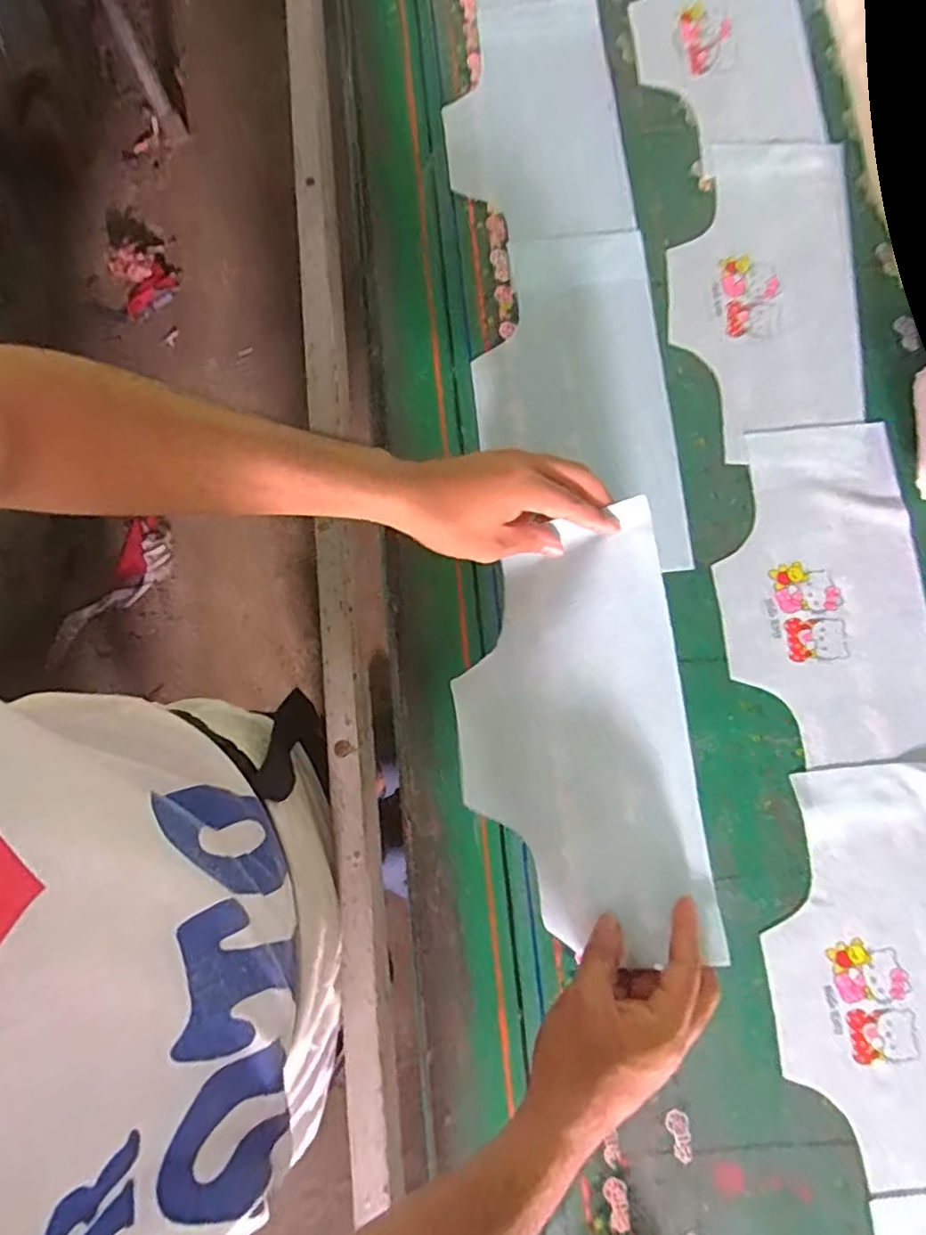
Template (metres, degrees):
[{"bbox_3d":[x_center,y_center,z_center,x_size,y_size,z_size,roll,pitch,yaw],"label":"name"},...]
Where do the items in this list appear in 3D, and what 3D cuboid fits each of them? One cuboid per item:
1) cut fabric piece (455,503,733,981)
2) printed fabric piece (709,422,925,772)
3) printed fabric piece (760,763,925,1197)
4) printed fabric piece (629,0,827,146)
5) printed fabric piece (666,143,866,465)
[{"bbox_3d":[0.081,0.090,0.471,0.161,0.067,0.298,-10,79,-1],"label":"cut fabric piece"},{"bbox_3d":[0.294,-0.023,0.525,0.163,0.008,0.287,-2,79,0],"label":"printed fabric piece"},{"bbox_3d":[0.310,0.258,0.468,0.160,0.010,0.277,-5,79,-1],"label":"printed fabric piece"},{"bbox_3d":[0.258,-0.611,0.653,0.164,0.009,0.319,-2,74,2],"label":"printed fabric piece"},{"bbox_3d":[0.272,-0.298,0.581,0.165,0.006,0.309,2,79,1],"label":"printed fabric piece"}]

